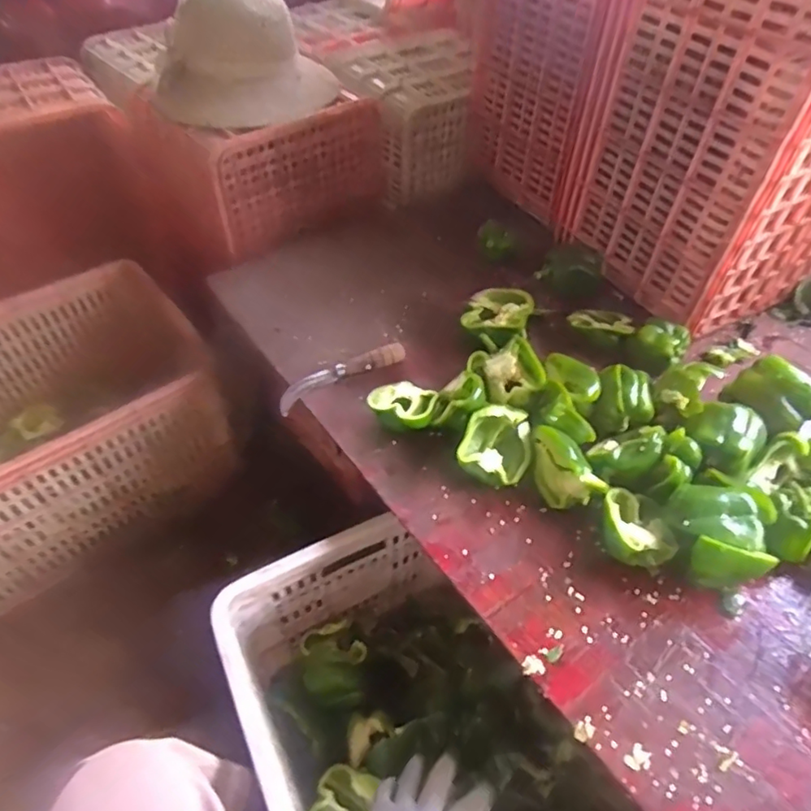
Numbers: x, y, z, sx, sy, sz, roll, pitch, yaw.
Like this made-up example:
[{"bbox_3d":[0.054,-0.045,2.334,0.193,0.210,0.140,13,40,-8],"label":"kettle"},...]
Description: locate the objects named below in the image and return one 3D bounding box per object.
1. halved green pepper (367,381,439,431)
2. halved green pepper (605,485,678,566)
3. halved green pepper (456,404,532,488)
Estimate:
[{"bbox_3d":[-0.002,0.004,0.716,0.084,0.047,0.065,20,51,16],"label":"halved green pepper"},{"bbox_3d":[0.242,0.132,0.603,0.072,0.043,0.091,-22,53,-20],"label":"halved green pepper"},{"bbox_3d":[0.108,0.047,0.666,0.081,0.047,0.095,20,51,16],"label":"halved green pepper"}]

